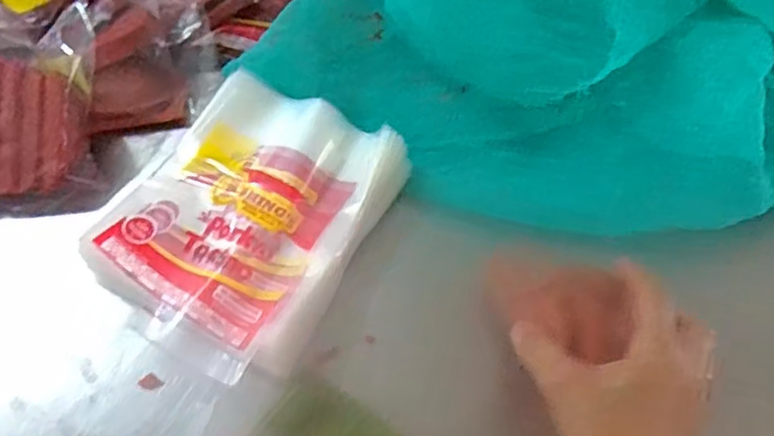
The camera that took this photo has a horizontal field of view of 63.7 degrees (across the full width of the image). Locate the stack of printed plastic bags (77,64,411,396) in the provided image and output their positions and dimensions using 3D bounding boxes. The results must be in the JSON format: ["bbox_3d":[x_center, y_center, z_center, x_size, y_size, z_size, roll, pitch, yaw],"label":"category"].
[{"bbox_3d":[-0.096,-0.005,0.422,0.155,0.025,0.200,24,61,12],"label":"stack of printed plastic bags"}]

